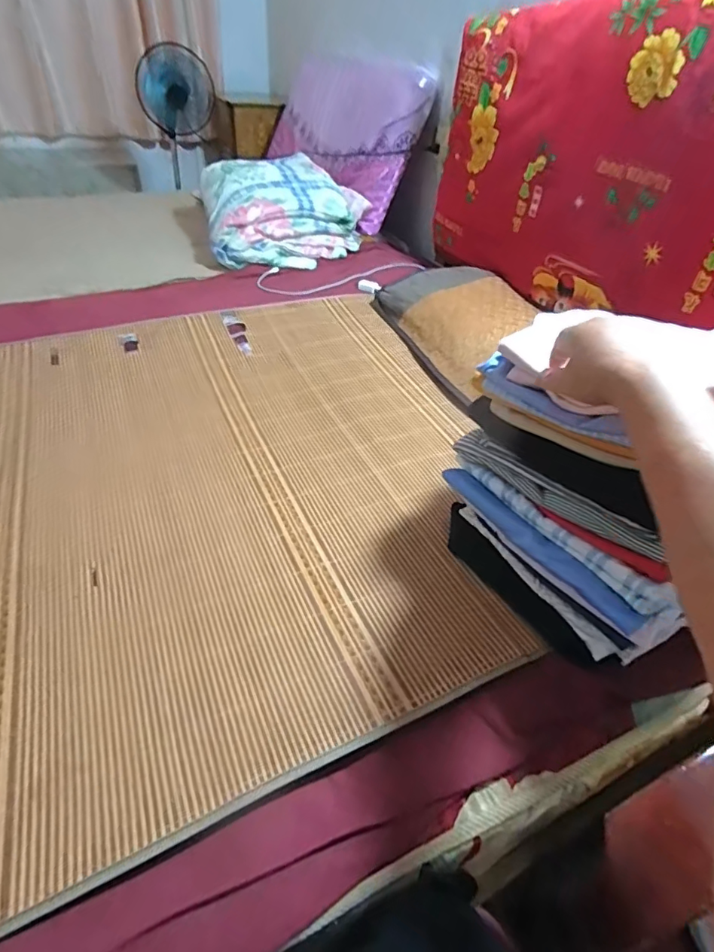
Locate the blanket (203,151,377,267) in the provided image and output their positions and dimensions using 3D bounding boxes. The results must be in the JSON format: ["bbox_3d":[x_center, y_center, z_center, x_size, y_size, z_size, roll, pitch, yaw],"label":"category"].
[{"bbox_3d":[-0.207,-0.786,1.461,0.484,0.187,0.408,-6,43,-12],"label":"blanket"}]

